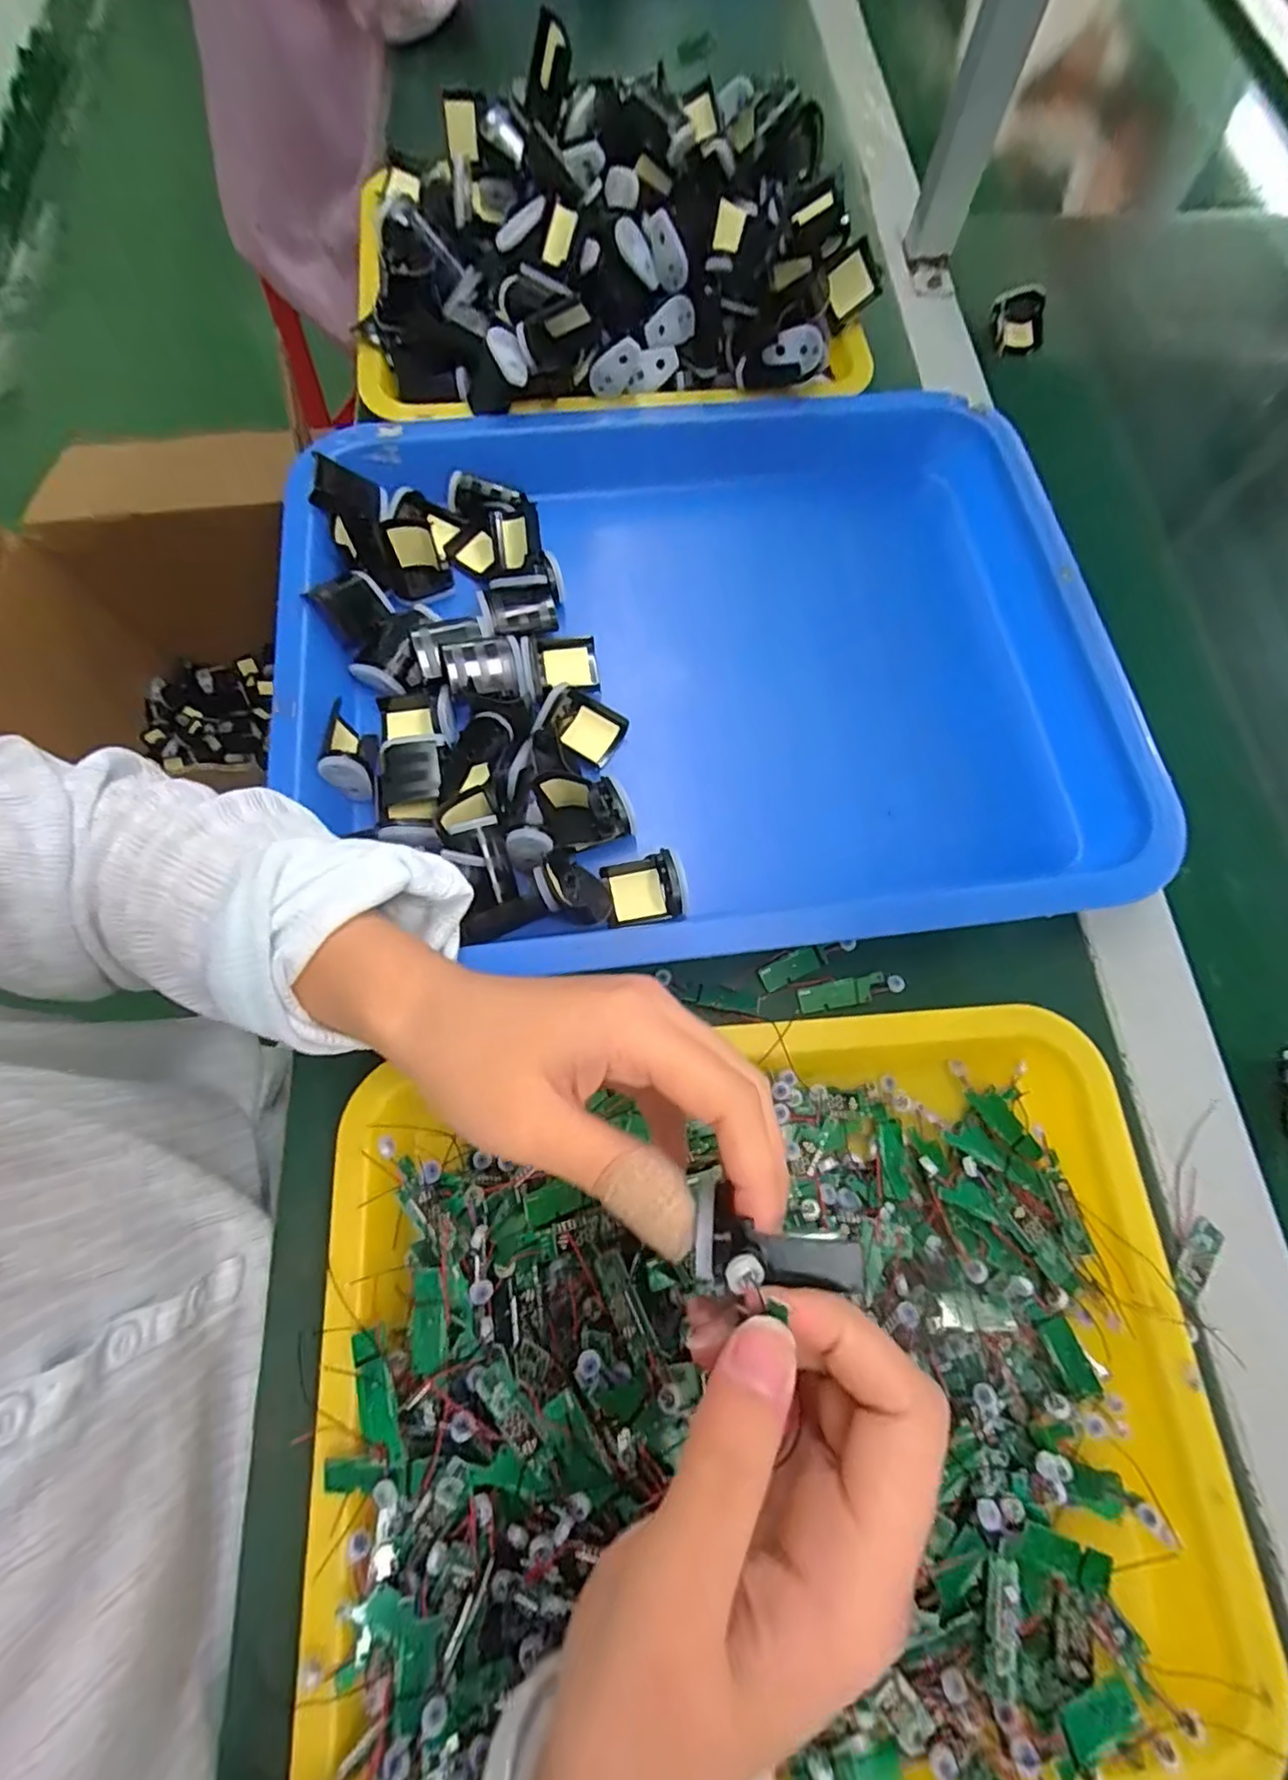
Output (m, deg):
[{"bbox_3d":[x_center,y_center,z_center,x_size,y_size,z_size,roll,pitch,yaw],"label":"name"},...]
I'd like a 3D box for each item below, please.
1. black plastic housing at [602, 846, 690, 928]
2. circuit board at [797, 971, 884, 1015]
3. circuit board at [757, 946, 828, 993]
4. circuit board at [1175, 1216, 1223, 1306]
[{"bbox_3d":[0.001,0.000,0.324,0.039,0.017,0.034,-11,72,-5],"label":"black plastic housing"},{"bbox_3d":[0.098,0.051,0.318,0.042,0.004,0.013,-10,72,-5],"label":"circuit board"},{"bbox_3d":[0.074,0.038,0.322,0.035,0.004,0.013,-24,74,-9],"label":"circuit board"},{"bbox_3d":[0.242,0.161,0.283,0.013,0.005,0.036,39,75,11],"label":"circuit board"}]

